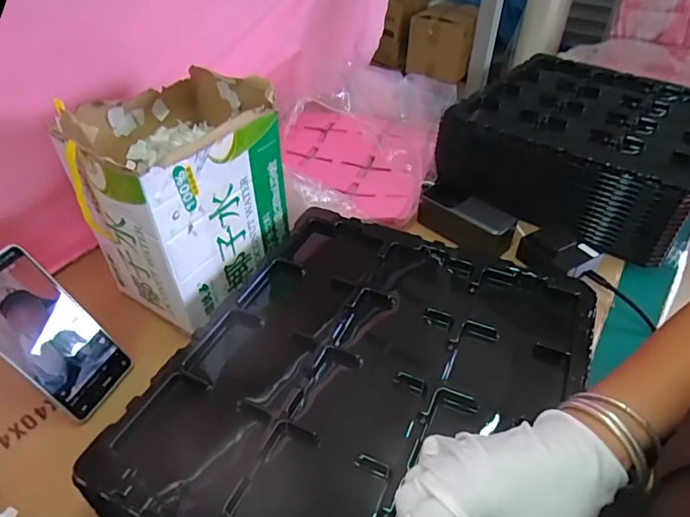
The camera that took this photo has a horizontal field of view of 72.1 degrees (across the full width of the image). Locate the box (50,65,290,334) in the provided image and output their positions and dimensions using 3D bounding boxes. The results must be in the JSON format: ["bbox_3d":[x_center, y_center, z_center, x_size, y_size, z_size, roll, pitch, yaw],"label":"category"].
[{"bbox_3d":[-0.175,-0.074,0.524,0.169,0.191,0.198,21,45,22],"label":"box"}]

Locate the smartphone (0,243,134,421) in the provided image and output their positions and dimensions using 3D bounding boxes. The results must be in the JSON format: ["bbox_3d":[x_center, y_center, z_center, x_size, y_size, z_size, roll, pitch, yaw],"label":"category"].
[{"bbox_3d":[-0.275,0.072,0.442,0.012,0.165,0.079,-14,32,32],"label":"smartphone"}]

